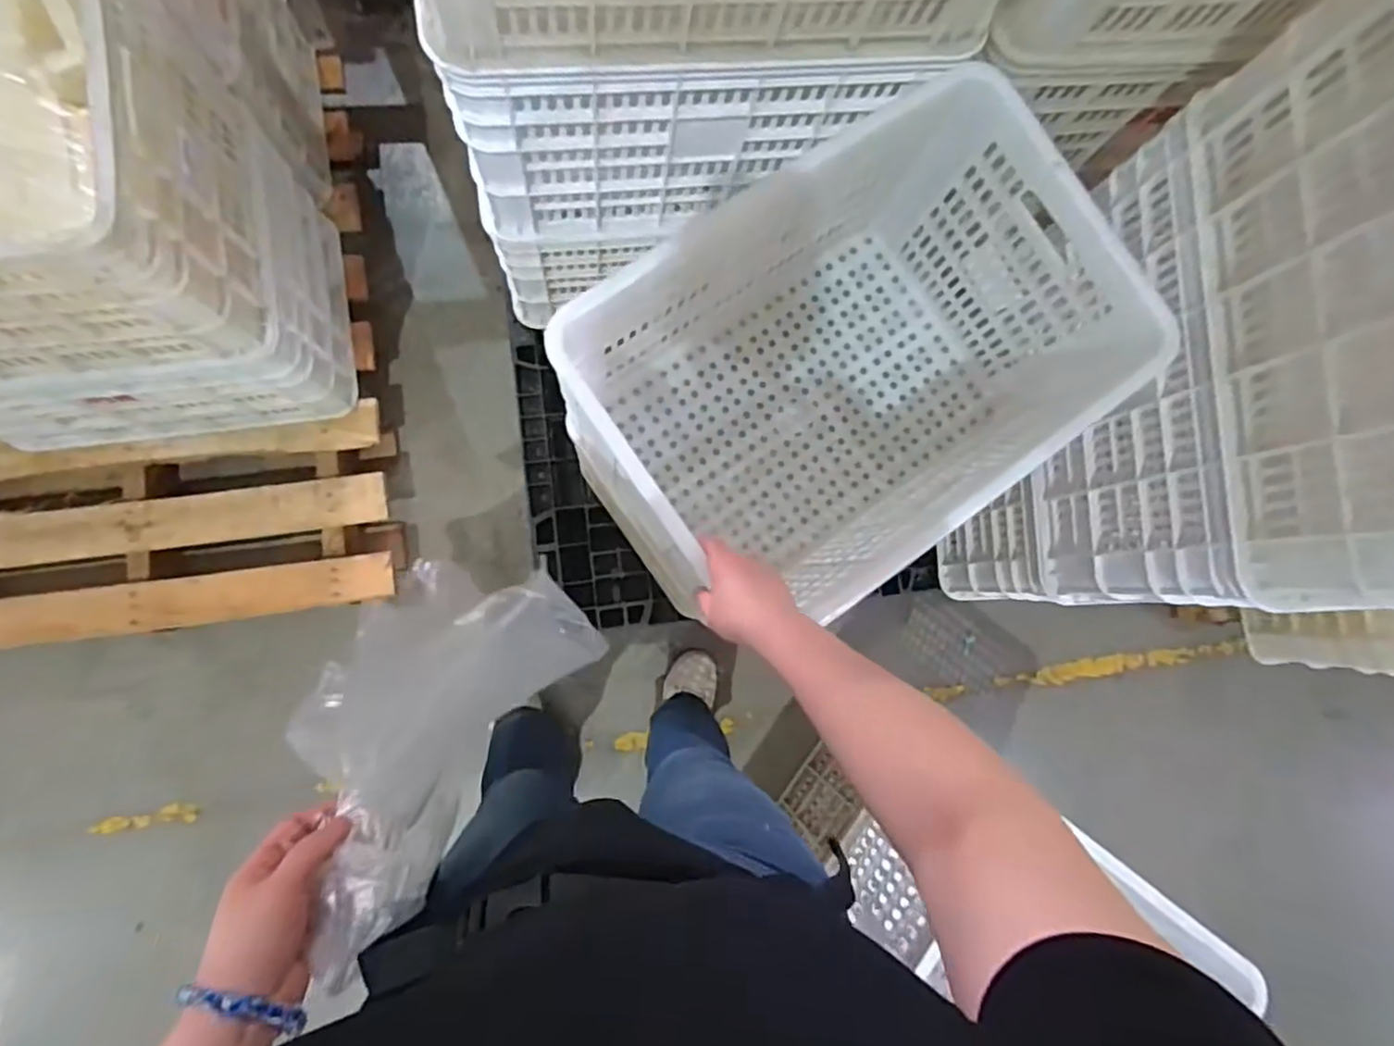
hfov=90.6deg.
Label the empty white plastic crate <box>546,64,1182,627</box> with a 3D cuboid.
[{"bbox_3d":[0.154,-0.159,0.784,0.518,0.306,0.357,-34,90,-9],"label":"empty white plastic crate"}]

